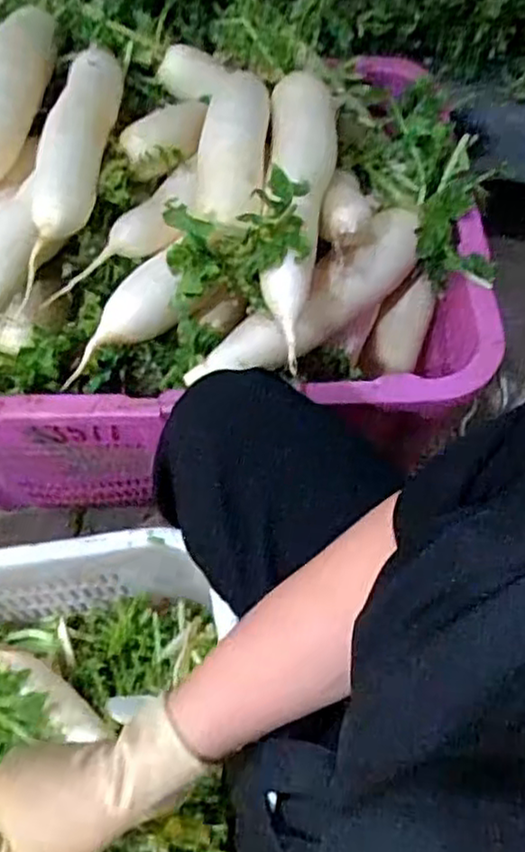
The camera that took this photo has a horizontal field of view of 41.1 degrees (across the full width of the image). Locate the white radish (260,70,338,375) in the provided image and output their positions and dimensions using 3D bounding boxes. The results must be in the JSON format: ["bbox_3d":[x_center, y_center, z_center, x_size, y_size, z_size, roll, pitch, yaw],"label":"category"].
[{"bbox_3d":[0.037,-0.211,0.652,0.063,0.061,0.317,2,62,2],"label":"white radish"}]

